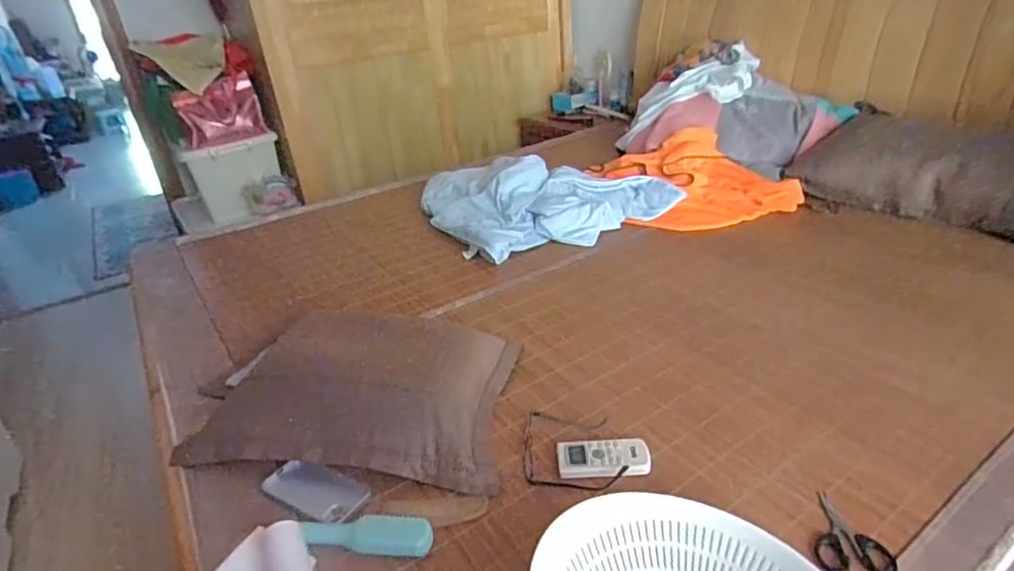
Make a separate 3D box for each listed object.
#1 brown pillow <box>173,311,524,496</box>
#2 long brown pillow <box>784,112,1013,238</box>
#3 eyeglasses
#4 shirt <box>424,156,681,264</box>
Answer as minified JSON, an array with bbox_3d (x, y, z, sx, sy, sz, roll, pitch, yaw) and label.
[{"bbox_3d":[-0.229,0.146,0.923,0.466,0.120,0.378,-1,28,10],"label":"brown pillow"},{"bbox_3d":[1.080,-0.296,1.428,0.294,0.195,0.716,-17,30,-20],"label":"long brown pillow"},{"bbox_3d":[0.095,0.231,0.806,0.141,0.032,0.137,-1,28,9],"label":"eyeglasses"},{"bbox_3d":[0.085,-0.303,1.726,0.656,0.137,0.663,-17,30,-20],"label":"shirt"}]

